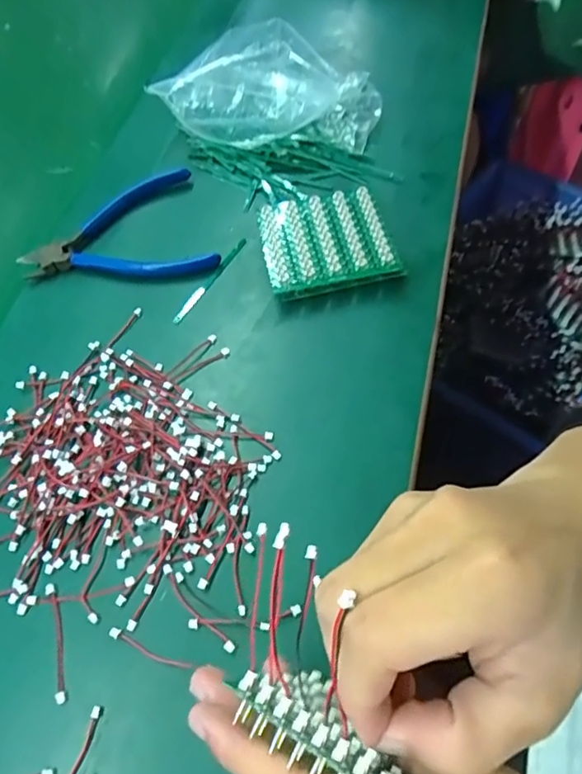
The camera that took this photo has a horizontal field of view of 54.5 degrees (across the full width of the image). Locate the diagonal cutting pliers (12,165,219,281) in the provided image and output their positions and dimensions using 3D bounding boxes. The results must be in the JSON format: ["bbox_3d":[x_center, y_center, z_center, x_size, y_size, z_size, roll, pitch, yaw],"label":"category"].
[{"bbox_3d":[-0.125,-0.123,0.431,0.140,0.016,0.100,-4,59,3],"label":"diagonal cutting pliers"}]

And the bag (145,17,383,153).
[{"bbox_3d":[-0.018,-0.242,0.462,0.181,0.061,0.088,0,60,6],"label":"bag"}]

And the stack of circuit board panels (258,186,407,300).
[{"bbox_3d":[0.024,-0.103,0.404,0.086,0.018,0.083,-11,59,0],"label":"stack of circuit board panels"}]

